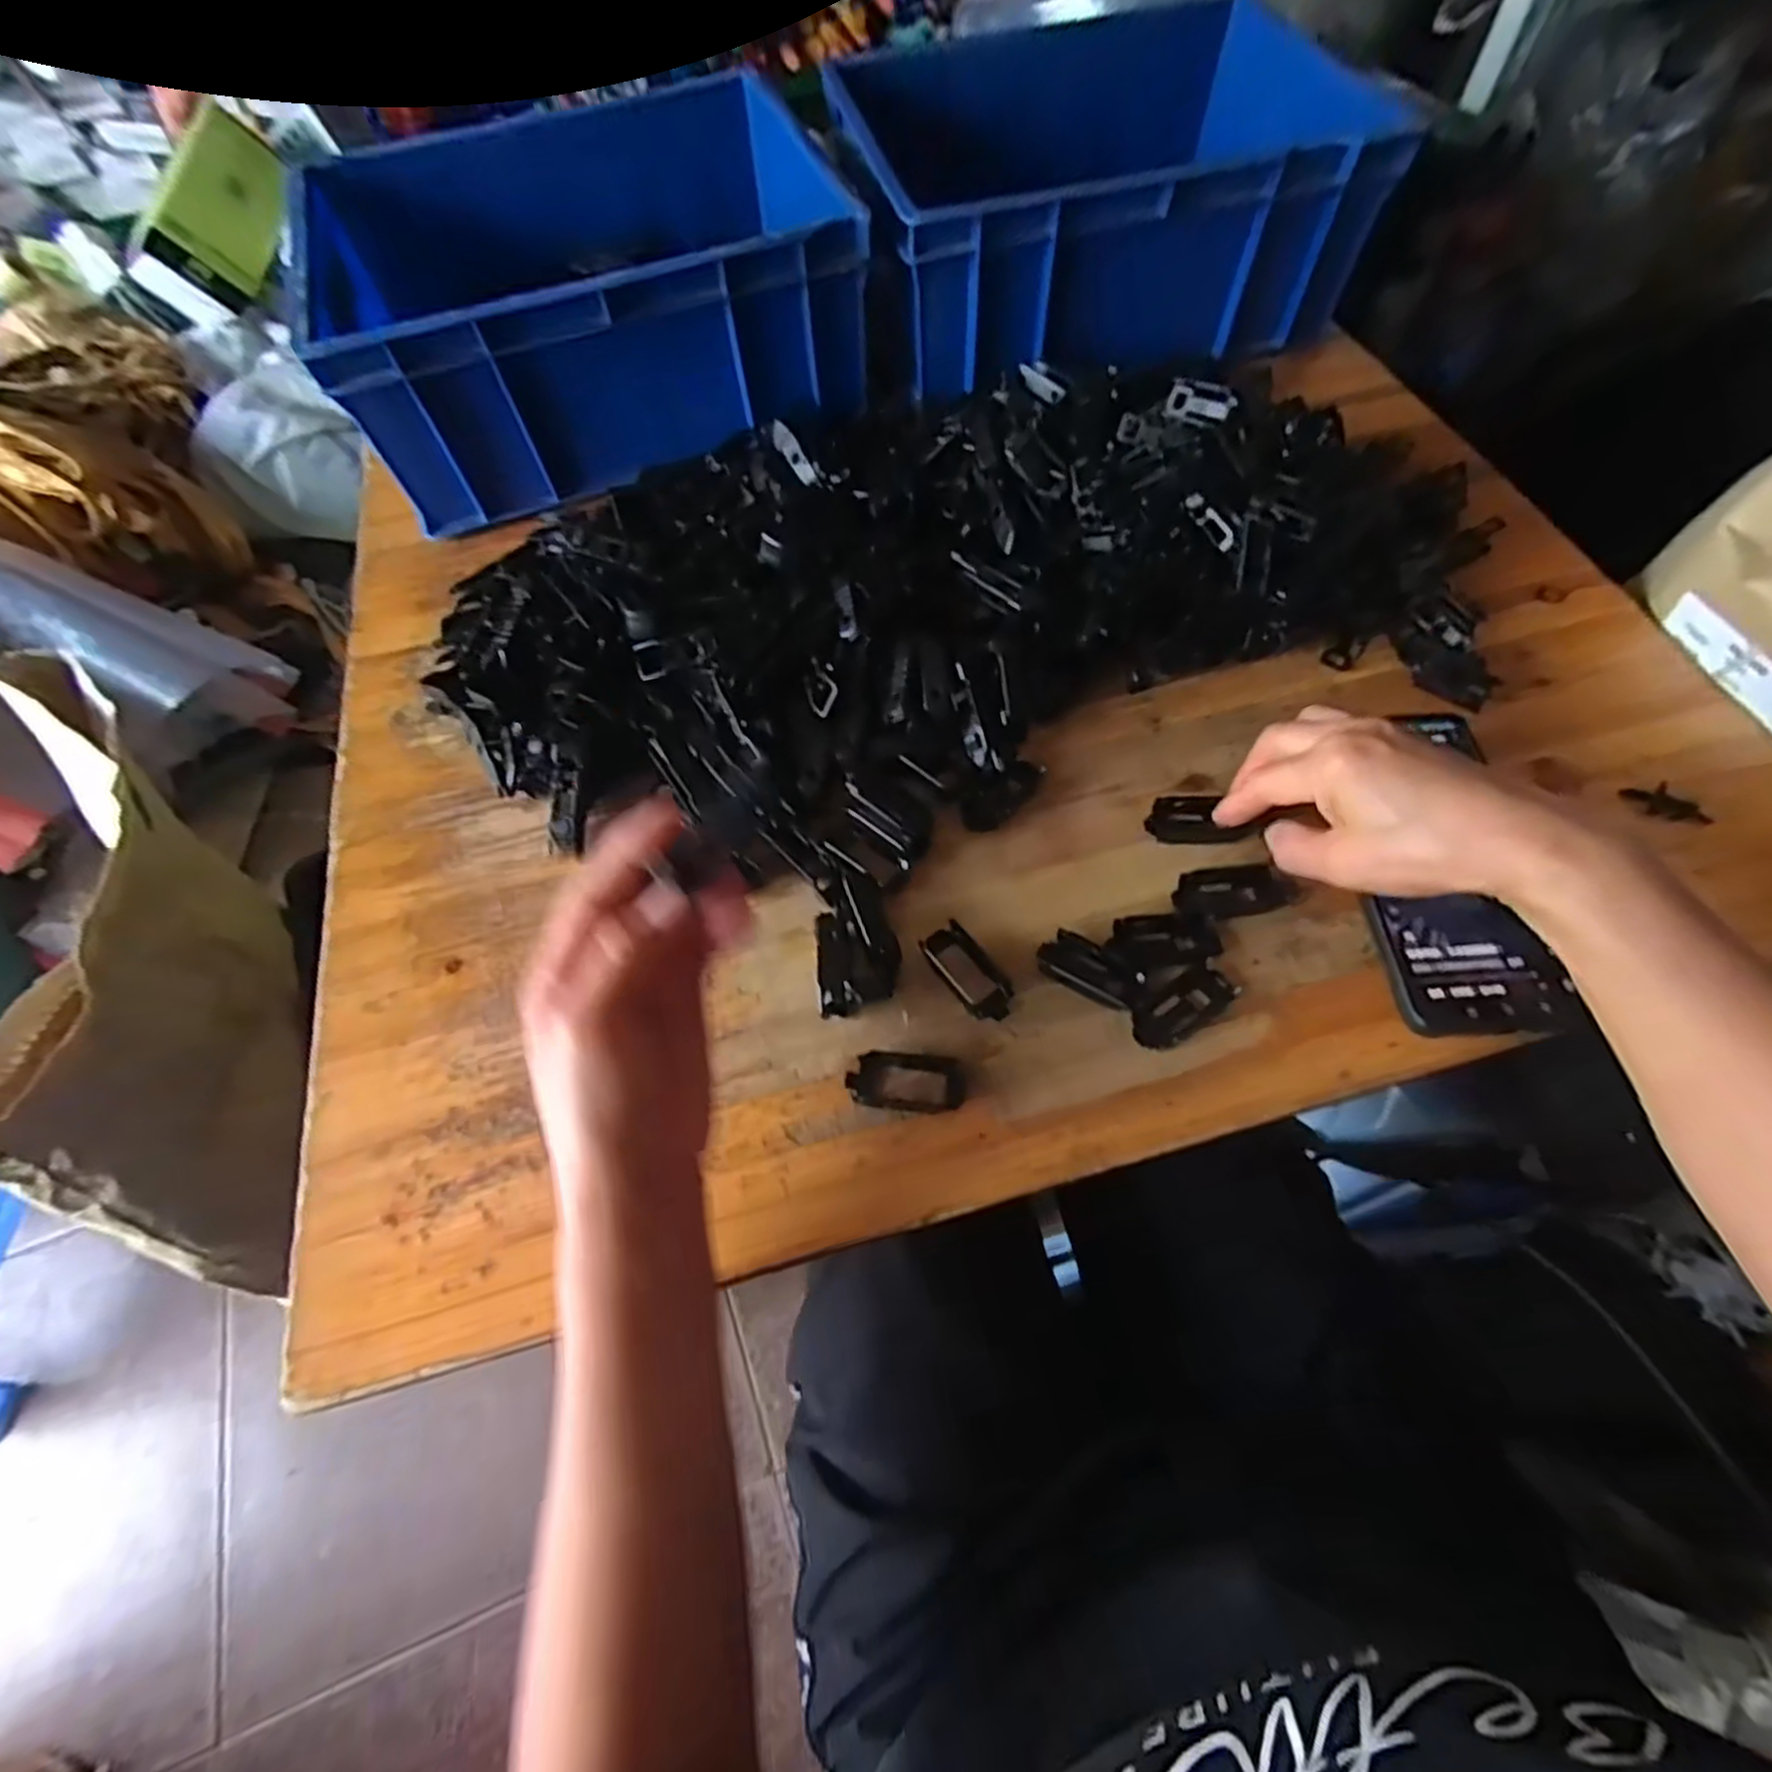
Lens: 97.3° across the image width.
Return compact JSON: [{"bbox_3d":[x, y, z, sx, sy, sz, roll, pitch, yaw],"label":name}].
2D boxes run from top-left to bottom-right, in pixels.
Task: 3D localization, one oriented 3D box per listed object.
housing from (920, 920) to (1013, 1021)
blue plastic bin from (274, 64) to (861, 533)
[{"bbox_3d":[0.038,0.039,0.364,0.026,0.009,0.052,-32,65,-14],"label":"housing"},{"bbox_3d":[-0.205,-0.426,0.556,0.328,0.118,0.272,-18,62,-7],"label":"blue plastic bin"}]

